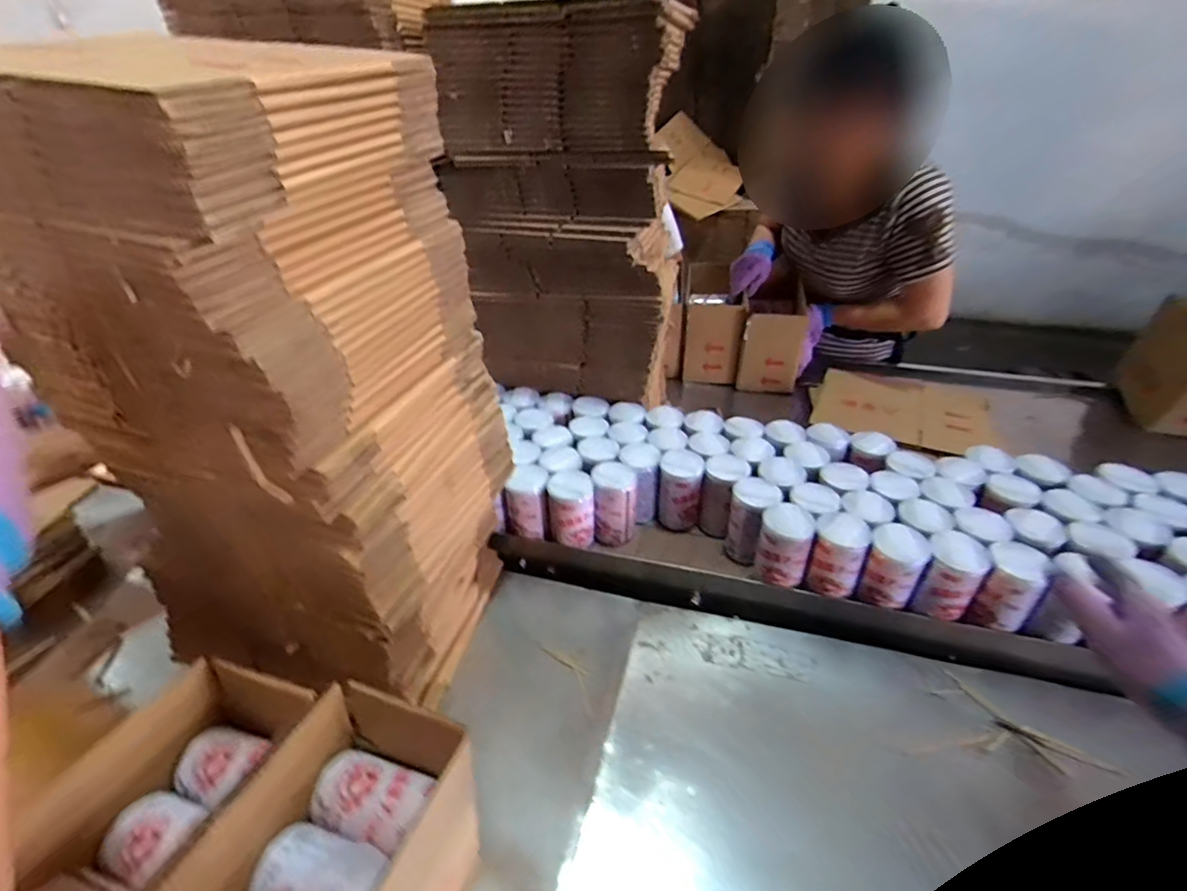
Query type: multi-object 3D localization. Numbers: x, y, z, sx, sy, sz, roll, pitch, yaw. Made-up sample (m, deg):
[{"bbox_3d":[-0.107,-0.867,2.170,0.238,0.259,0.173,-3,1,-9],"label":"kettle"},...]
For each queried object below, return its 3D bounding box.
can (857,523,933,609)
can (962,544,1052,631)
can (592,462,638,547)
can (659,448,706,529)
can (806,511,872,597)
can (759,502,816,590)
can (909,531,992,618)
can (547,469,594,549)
[{"bbox_3d":[0.379,0.156,0.704,0.069,0.097,0.055,27,43,34],"label":"can"},{"bbox_3d":[0.492,0.171,0.664,0.067,0.100,0.056,22,40,29],"label":"can"},{"bbox_3d":[0.032,0.089,0.844,0.061,0.111,0.064,0,34,0],"label":"can"},{"bbox_3d":[0.135,0.073,0.874,0.066,0.110,0.073,6,35,9],"label":"can"},{"bbox_3d":[0.319,0.143,0.727,0.067,0.092,0.062,15,37,21],"label":"can"},{"bbox_3d":[0.247,0.129,0.719,0.063,0.091,0.064,0,34,0],"label":"can"},{"bbox_3d":[0.437,0.161,0.683,0.060,0.099,0.060,0,34,0],"label":"can"},{"bbox_3d":[-0.031,0.093,0.826,0.065,0.090,0.073,-2,35,-4],"label":"can"}]

